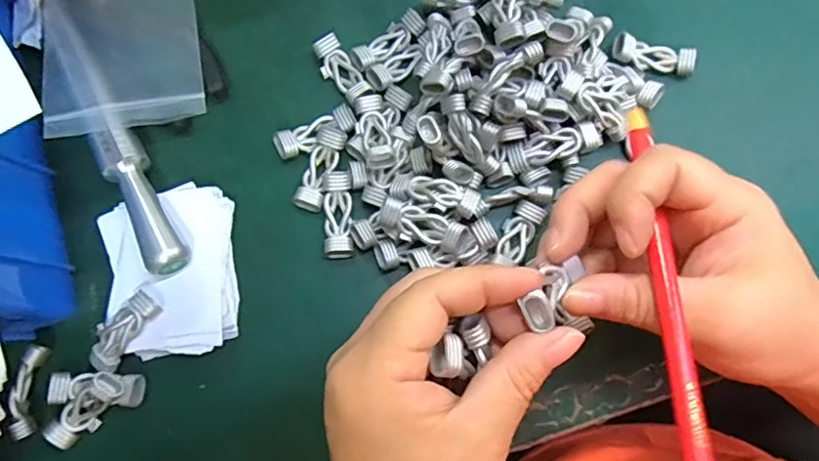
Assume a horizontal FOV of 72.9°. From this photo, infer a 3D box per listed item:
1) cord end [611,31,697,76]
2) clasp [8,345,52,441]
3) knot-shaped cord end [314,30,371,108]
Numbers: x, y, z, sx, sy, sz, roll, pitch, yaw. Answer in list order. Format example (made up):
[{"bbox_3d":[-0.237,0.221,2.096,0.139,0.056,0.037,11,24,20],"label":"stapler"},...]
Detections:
[{"bbox_3d":[0.135,-0.097,0.310,0.044,0.015,0.016,12,80,4],"label":"cord end"},{"bbox_3d":[-0.188,0.079,0.275,0.009,0.013,0.044,-1,79,1],"label":"clasp"},{"bbox_3d":[-0.037,-0.087,0.312,0.017,0.015,0.043,-32,80,-5],"label":"knot-shaped cord end"}]

